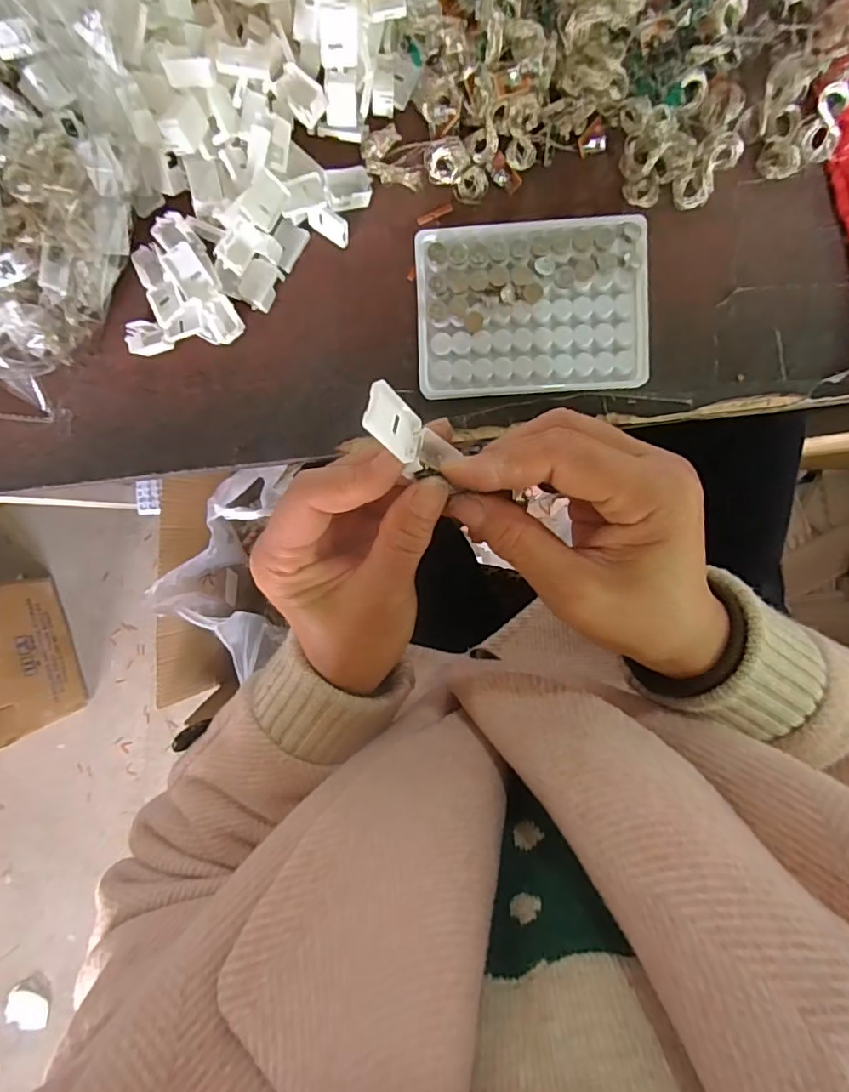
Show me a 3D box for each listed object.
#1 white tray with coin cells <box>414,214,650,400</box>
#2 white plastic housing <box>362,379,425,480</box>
[{"bbox_3d":[0.061,-0.138,0.325,0.129,0.020,0.095,-2,93,4],"label":"white tray with coin cells"},{"bbox_3d":[-0.010,-0.044,0.206,0.004,0.034,0.020,3,66,38],"label":"white plastic housing"}]

